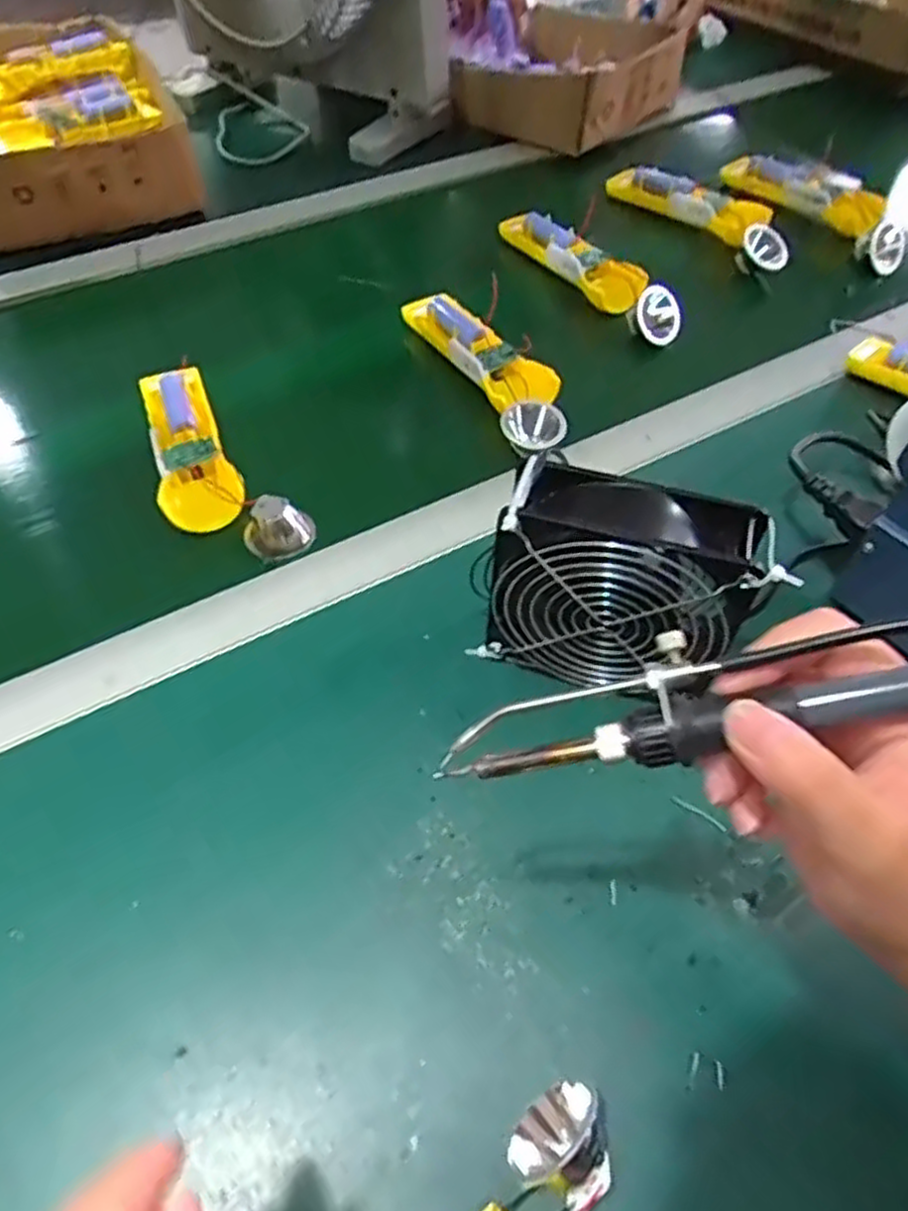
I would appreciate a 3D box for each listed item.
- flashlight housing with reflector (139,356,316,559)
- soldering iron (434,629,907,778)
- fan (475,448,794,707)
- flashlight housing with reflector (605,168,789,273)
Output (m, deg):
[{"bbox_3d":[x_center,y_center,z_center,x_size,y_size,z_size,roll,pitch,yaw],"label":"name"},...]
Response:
[{"bbox_3d":[-0.176,-0.100,0.535,0.073,0.034,0.189,-29,59,-21],"label":"flashlight housing with reflector"},{"bbox_3d":[0.093,0.027,0.241,0.205,0.021,0.031,-11,51,18],"label":"soldering iron"},{"bbox_3d":[0.083,-0.007,0.400,0.132,0.123,0.058,19,56,13],"label":"fan"},{"bbox_3d":[0.239,-0.389,0.754,0.055,0.038,0.218,-35,61,-23],"label":"flashlight housing with reflector"}]

